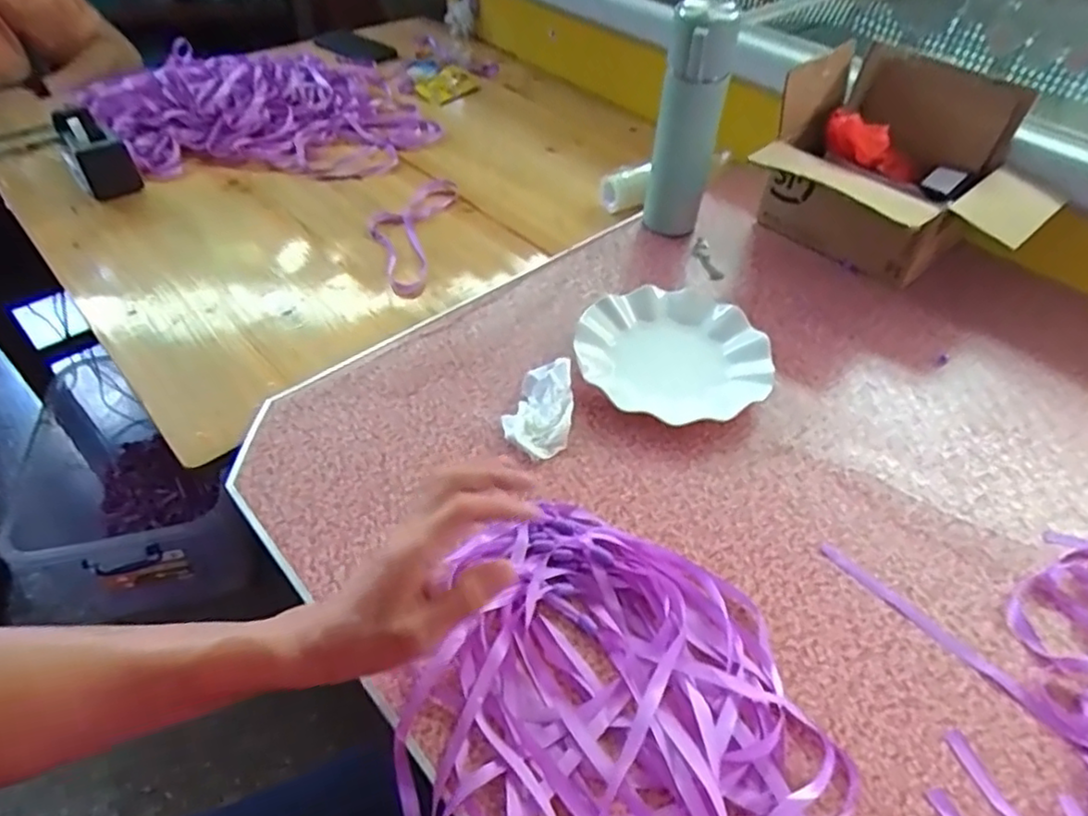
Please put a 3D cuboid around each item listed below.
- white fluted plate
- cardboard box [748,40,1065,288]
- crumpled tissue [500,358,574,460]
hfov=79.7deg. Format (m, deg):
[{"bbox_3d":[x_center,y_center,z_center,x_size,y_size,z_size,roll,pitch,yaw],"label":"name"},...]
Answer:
[{"bbox_3d":[0.124,-0.053,0.635,0.180,0.031,0.173,1,48,-1],"label":"white fluted plate"},{"bbox_3d":[0.381,-0.254,0.724,0.212,0.177,0.244,-35,58,-29],"label":"cardboard box"},{"bbox_3d":[-0.003,-0.002,0.583,0.056,0.027,0.098,9,48,6],"label":"crumpled tissue"}]

